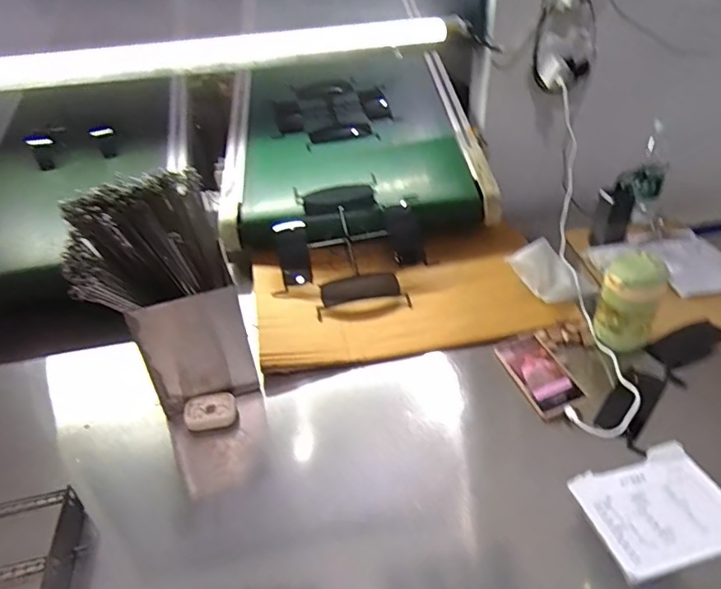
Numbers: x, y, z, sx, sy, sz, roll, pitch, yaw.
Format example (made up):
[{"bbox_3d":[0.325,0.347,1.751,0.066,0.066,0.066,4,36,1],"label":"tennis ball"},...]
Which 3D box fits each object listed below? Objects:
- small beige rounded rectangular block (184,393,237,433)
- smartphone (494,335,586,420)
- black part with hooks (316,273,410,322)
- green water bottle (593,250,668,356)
[{"bbox_3d":[-0.224,0.174,0.797,0.075,0.028,0.049,-15,38,-15],"label":"small beige rounded rectangular block"},{"bbox_3d":[0.279,0.122,0.830,0.076,0.015,0.157,-22,37,-2],"label":"smartphone"},{"bbox_3d":[0.002,-0.005,1.003,0.169,0.021,0.102,-7,37,-4],"label":"black part with hooks"},{"bbox_3d":[0.434,0.013,0.856,0.084,0.147,0.074,18,42,27],"label":"green water bottle"}]

